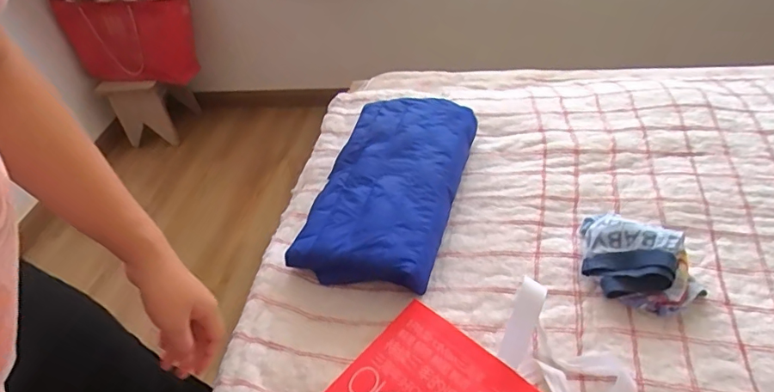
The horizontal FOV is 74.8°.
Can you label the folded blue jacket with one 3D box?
[{"bbox_3d":[0.007,-0.026,0.858,0.227,0.082,0.400,8,45,16],"label":"folded blue jacket"}]

